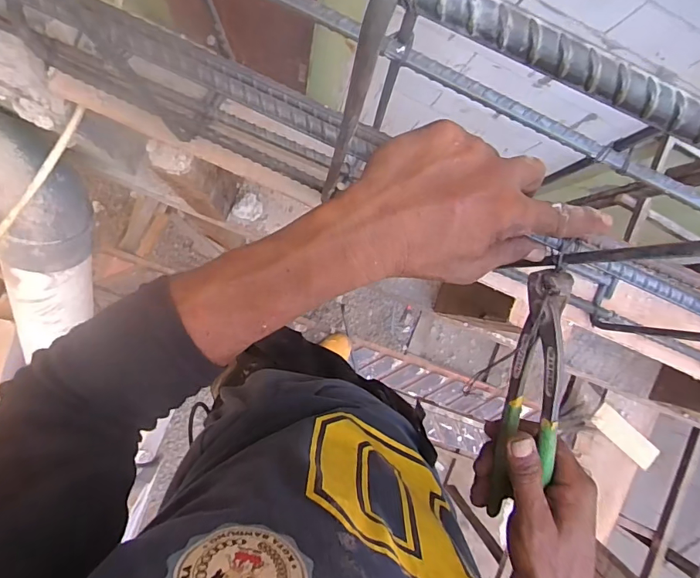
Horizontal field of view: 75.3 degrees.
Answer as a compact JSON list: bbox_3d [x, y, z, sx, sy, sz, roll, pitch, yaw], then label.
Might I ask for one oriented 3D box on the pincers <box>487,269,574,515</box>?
[{"bbox_3d":[0.136,0.087,0.336,0.022,0.041,0.205,-2,111,-9],"label":"pincers"}]

